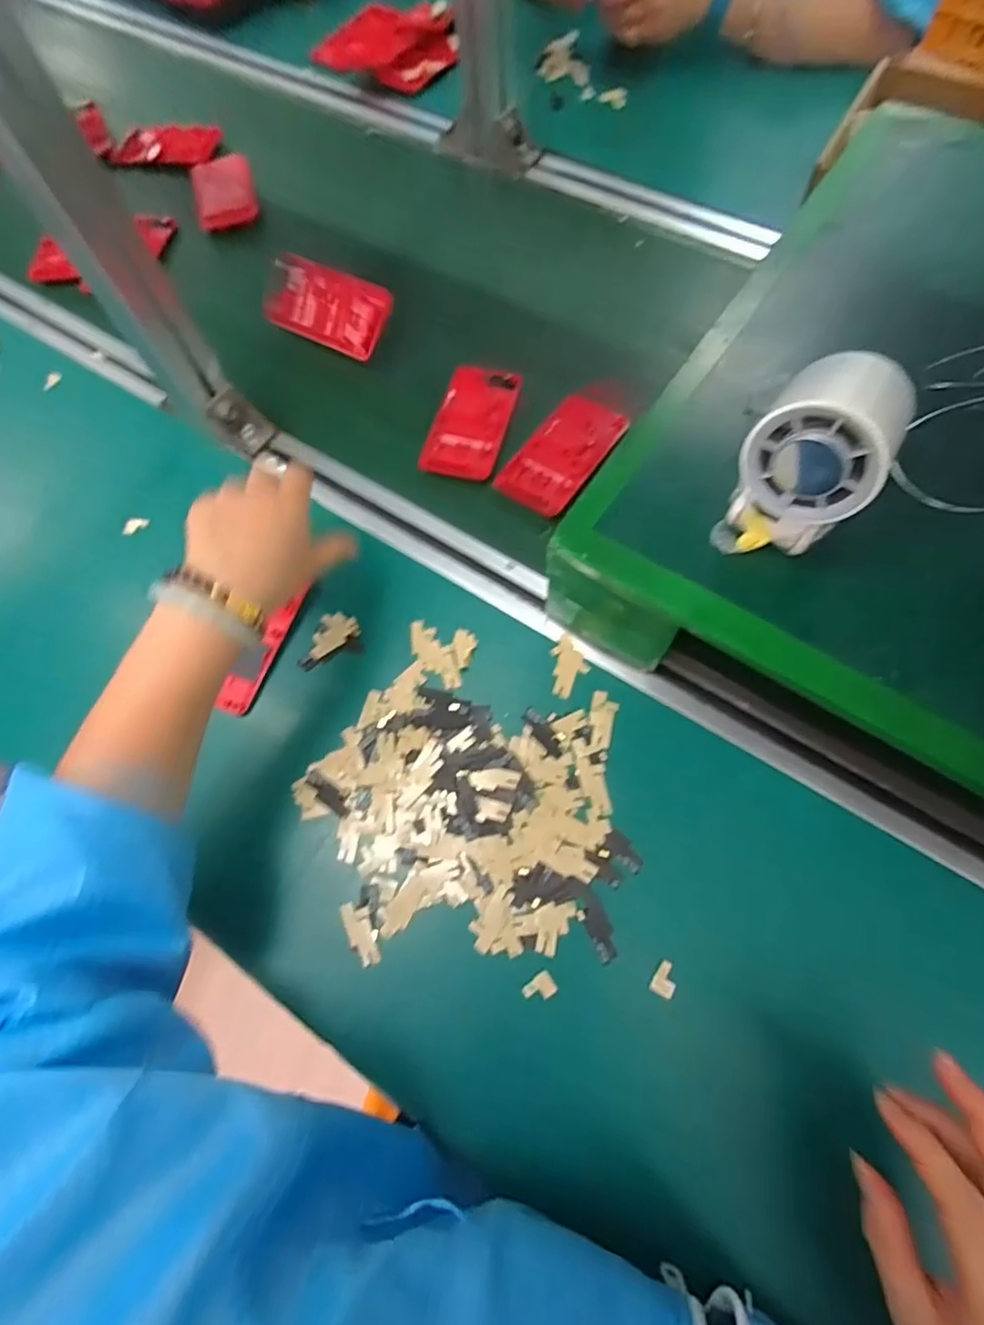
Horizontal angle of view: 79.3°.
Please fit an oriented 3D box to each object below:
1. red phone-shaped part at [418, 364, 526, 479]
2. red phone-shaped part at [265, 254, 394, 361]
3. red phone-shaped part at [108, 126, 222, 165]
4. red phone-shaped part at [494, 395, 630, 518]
[{"bbox_3d":[-0.016,-0.214,0.519,0.063,0.010,0.118,14,70,8],"label":"red phone-shaped part"},{"bbox_3d":[-0.152,-0.329,0.549,0.122,0.015,0.069,24,93,10],"label":"red phone-shaped part"},{"bbox_3d":[-0.374,-0.596,0.679,0.122,0.014,0.048,9,69,6],"label":"red phone-shaped part"},{"bbox_3d":[0.062,-0.181,0.511,0.060,0.008,0.125,32,73,14],"label":"red phone-shaped part"}]

